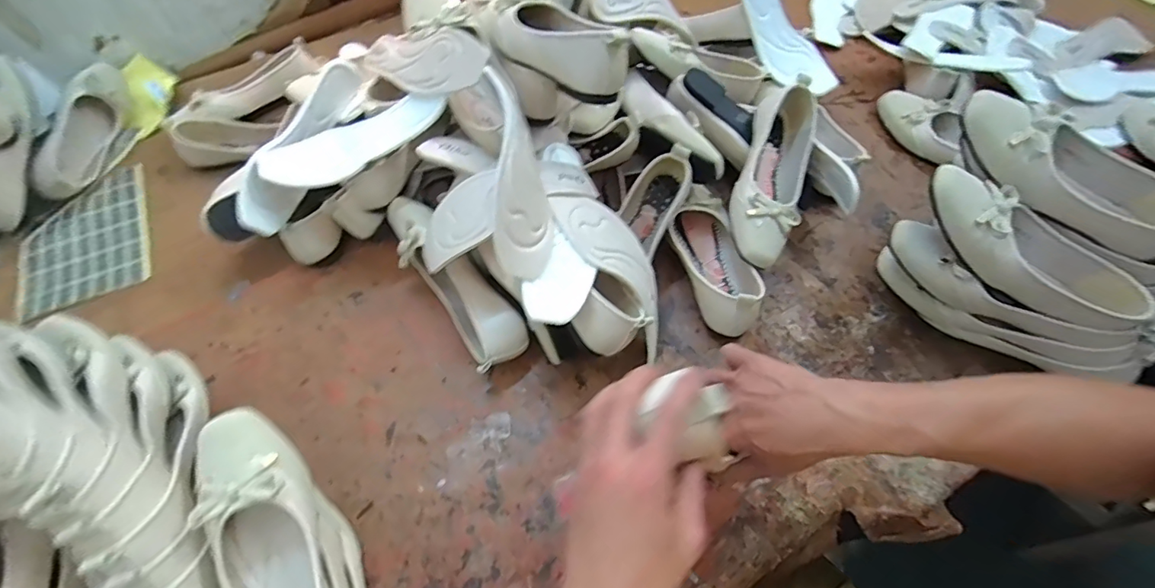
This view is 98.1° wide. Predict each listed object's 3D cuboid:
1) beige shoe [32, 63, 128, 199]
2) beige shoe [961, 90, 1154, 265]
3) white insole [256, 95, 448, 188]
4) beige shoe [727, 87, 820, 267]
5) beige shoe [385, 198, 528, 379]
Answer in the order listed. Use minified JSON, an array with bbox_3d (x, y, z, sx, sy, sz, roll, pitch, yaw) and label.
[{"bbox_3d":[-0.799,-0.269,0.810,0.053,0.072,0.255,-3,58,0],"label":"beige shoe"},{"bbox_3d":[0.504,-0.130,0.510,0.251,0.065,0.090,28,61,-1],"label":"beige shoe"},{"bbox_3d":[-0.264,-0.183,0.594,0.224,0.049,0.071,-19,59,-10],"label":"white insole"},{"bbox_3d":[0.248,-0.151,0.629,0.082,0.081,0.235,17,60,12],"label":"beige shoe"},{"bbox_3d":[-0.156,-0.016,0.618,0.068,0.104,0.252,-35,63,-19],"label":"beige shoe"}]

